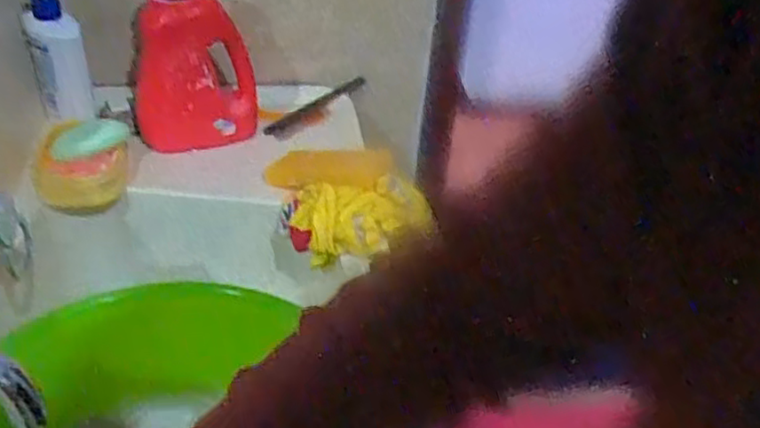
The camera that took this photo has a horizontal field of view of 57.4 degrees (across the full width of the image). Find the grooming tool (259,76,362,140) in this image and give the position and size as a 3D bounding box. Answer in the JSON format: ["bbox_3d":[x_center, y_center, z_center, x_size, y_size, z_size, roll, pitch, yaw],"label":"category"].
[{"bbox_3d":[-0.088,-0.141,0.947,0.167,0.039,0.022,-36,53,-24],"label":"grooming tool"}]

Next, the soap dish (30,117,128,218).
[{"bbox_3d":[-0.335,-0.056,0.786,0.093,0.071,0.094,-3,39,-11],"label":"soap dish"}]

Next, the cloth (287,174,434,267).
[{"bbox_3d":[-0.023,0.002,0.766,0.141,0.064,0.084,-11,41,-20],"label":"cloth"}]

